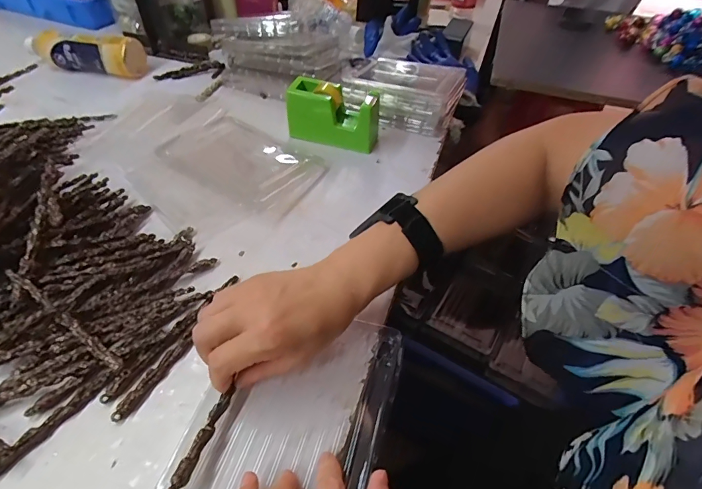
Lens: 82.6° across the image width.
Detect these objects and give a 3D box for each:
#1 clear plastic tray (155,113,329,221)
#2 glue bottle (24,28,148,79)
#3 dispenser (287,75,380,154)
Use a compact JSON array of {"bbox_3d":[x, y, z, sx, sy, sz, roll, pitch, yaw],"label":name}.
[{"bbox_3d":[-0.141,-0.111,0.535,0.195,0.030,0.142,23,48,17],"label":"clear plastic tray"},{"bbox_3d":[-0.483,-0.354,0.730,0.218,0.065,0.068,10,46,4],"label":"glue bottle"},{"bbox_3d":[-0.025,-0.190,0.585,0.129,0.077,0.047,15,47,11],"label":"dispenser"}]

